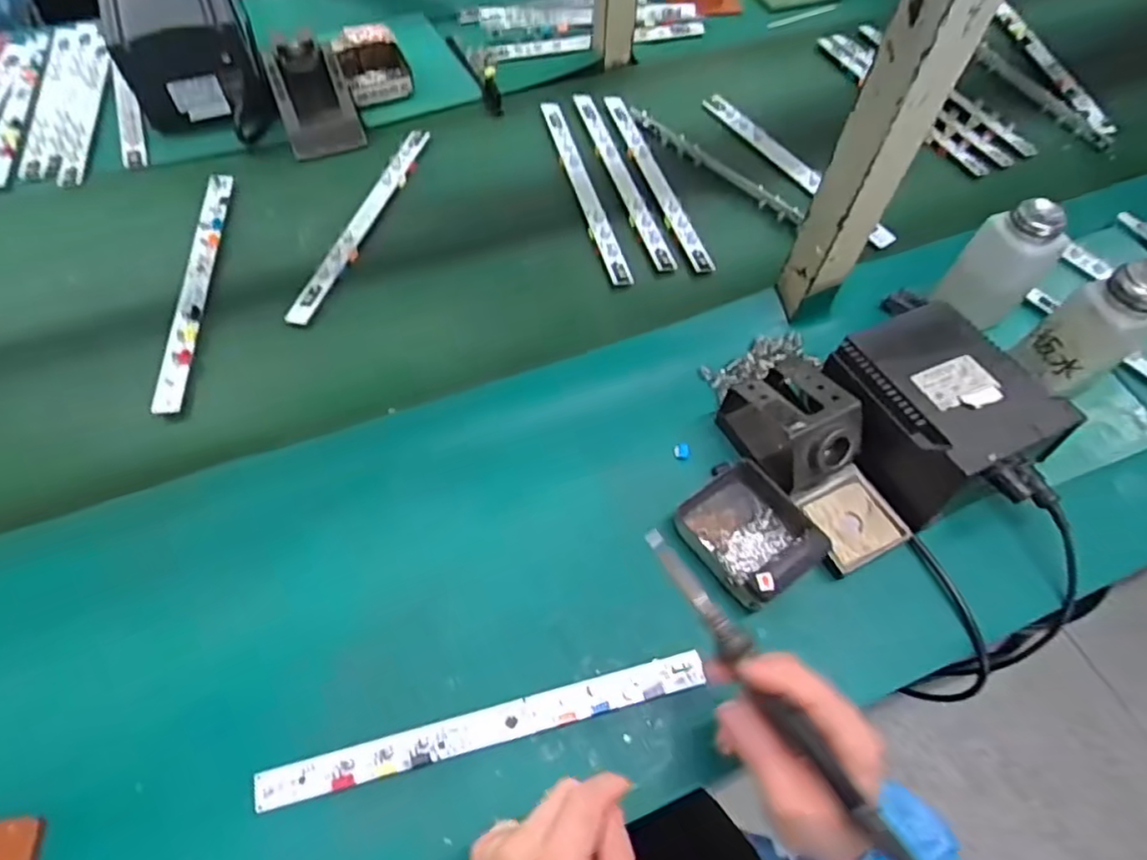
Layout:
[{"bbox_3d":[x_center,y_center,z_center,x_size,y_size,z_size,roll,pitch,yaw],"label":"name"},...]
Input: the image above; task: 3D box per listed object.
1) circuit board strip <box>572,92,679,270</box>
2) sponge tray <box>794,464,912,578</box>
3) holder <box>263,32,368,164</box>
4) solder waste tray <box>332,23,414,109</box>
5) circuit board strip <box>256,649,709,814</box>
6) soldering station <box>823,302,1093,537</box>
[{"bbox_3d":[0.050,-0.282,0.707,0.023,0.006,0.281,-15,61,-10],"label":"circuit board strip"},{"bbox_3d":[0.211,0.068,0.500,0.071,0.013,0.072,-22,62,-14],"label":"sponge tray"},{"bbox_3d":[-0.285,-0.367,0.711,0.078,0.073,0.110,-18,61,-12],"label":"holder"},{"bbox_3d":[-0.236,-0.428,0.762,0.080,0.047,0.091,-17,61,-11],"label":"solder waste tray"},{"bbox_3d":[-0.053,0.192,0.418,0.287,0.006,0.023,-13,63,-9],"label":"circuit board strip"},{"bbox_3d":[0.281,-0.010,0.502,0.117,0.094,0.155,-14,61,-10],"label":"soldering station"}]

